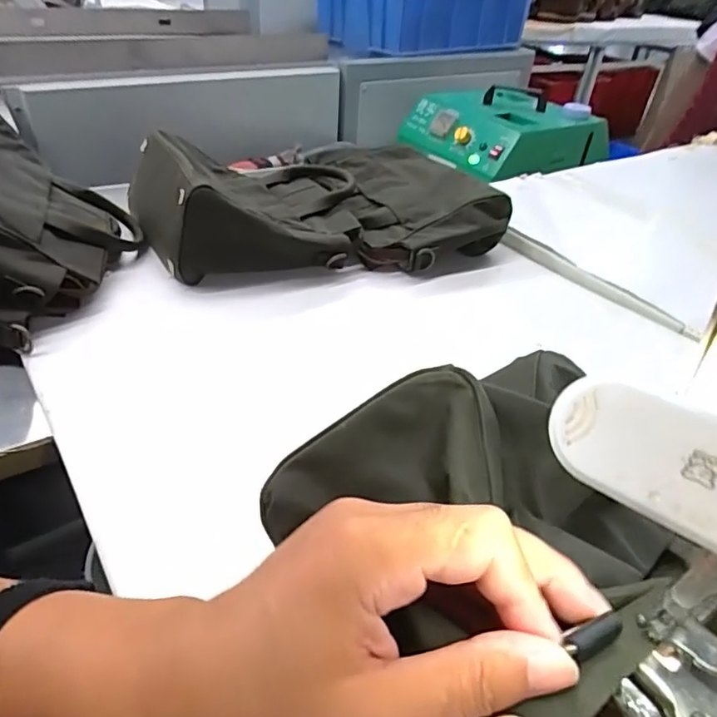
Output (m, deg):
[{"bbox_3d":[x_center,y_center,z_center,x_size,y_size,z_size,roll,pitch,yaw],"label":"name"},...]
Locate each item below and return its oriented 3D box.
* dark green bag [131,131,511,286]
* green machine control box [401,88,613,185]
[{"bbox_3d":[-0.052,-0.210,0.707,0.422,0.097,0.280,-10,40,-19],"label":"dark green bag"},{"bbox_3d":[0.332,-0.511,1.258,0.411,0.104,0.312,-17,43,-27],"label":"green machine control box"}]

